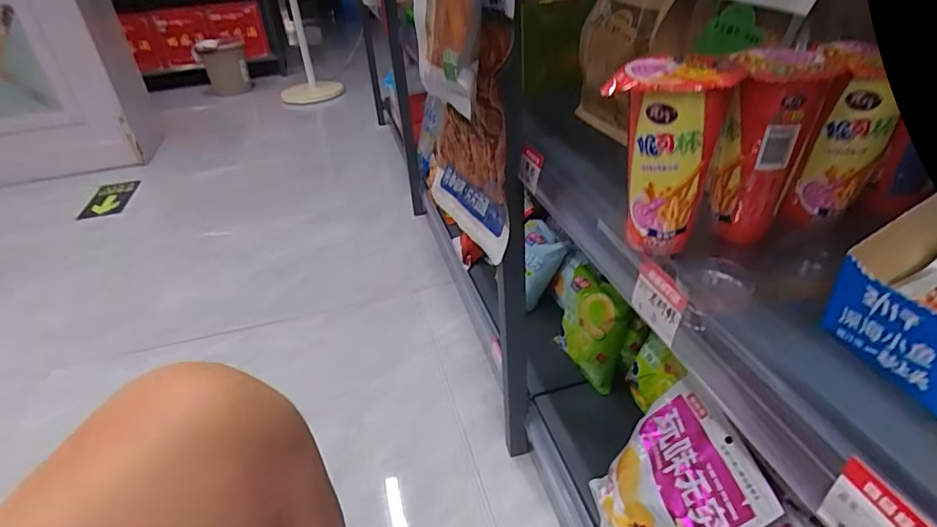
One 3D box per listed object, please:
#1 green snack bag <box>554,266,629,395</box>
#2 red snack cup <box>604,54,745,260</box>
[{"bbox_3d":[0.190,0.099,0.807,0.061,0.130,0.125,-17,35,-18],"label":"green snack bag"},{"bbox_3d":[0.121,-0.065,0.328,0.063,0.114,0.056,17,39,29],"label":"red snack cup"}]

